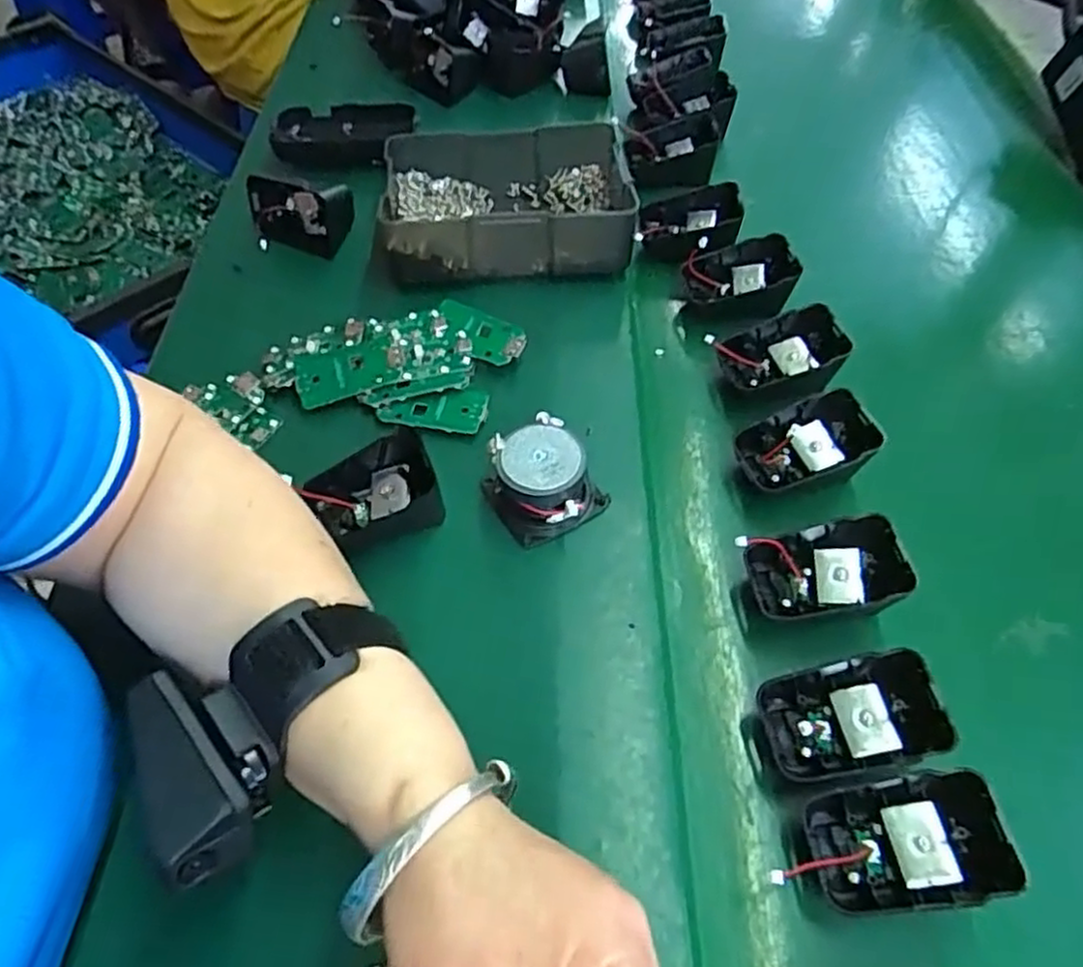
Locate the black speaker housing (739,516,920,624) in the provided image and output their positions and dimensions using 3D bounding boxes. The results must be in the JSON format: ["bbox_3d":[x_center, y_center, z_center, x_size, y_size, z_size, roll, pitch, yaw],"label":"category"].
[{"bbox_3d":[0.133,0.043,0.347,0.071,0.038,0.048,4,53,6],"label":"black speaker housing"}]

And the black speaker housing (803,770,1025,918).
[{"bbox_3d":[0.139,0.135,0.276,0.067,0.024,0.044,-20,48,19],"label":"black speaker housing"}]

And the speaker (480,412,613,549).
[{"bbox_3d":[0.000,-0.001,0.369,0.048,0.034,0.051,-30,57,-19],"label":"speaker"}]

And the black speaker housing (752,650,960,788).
[{"bbox_3d":[0.129,0.100,0.306,0.064,0.037,0.046,-4,57,-2],"label":"black speaker housing"}]

